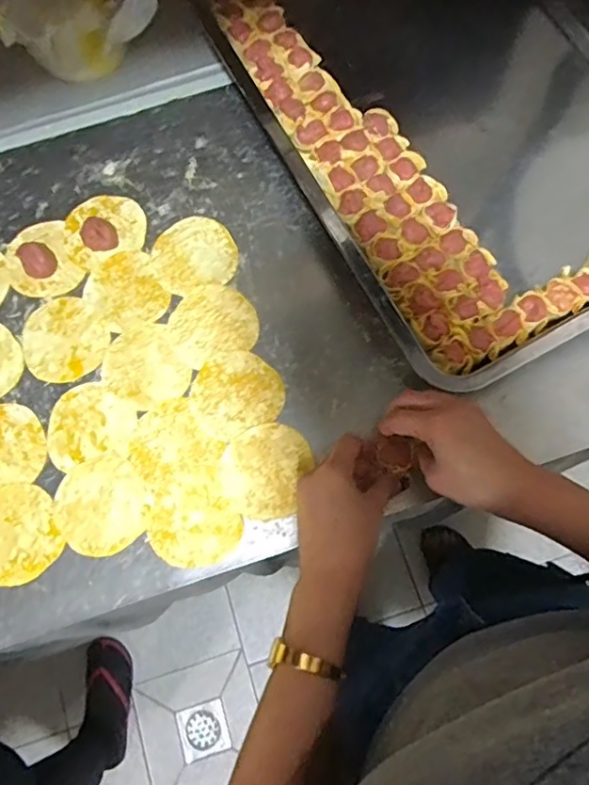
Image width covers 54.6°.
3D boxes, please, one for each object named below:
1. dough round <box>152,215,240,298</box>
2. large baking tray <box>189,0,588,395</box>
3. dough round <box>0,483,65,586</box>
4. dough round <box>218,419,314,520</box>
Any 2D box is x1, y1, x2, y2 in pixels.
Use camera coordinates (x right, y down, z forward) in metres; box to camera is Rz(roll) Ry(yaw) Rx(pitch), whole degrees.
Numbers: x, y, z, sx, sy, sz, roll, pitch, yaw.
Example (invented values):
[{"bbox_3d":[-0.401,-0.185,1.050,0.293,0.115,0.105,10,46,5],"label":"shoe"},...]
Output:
[{"bbox_3d":[-0.101,-0.140,0.574,0.081,0.004,0.078,0,74,1],"label":"dough round"},{"bbox_3d":[0.150,-0.328,0.586,0.391,0.058,0.603,-28,76,-6],"label":"large baking tray"},{"bbox_3d":[-0.247,0.124,0.501,0.076,0.004,0.083,0,74,1],"label":"dough round"},{"bbox_3d":[-0.027,0.067,0.505,0.072,0.004,0.082,23,76,7],"label":"dough round"}]

